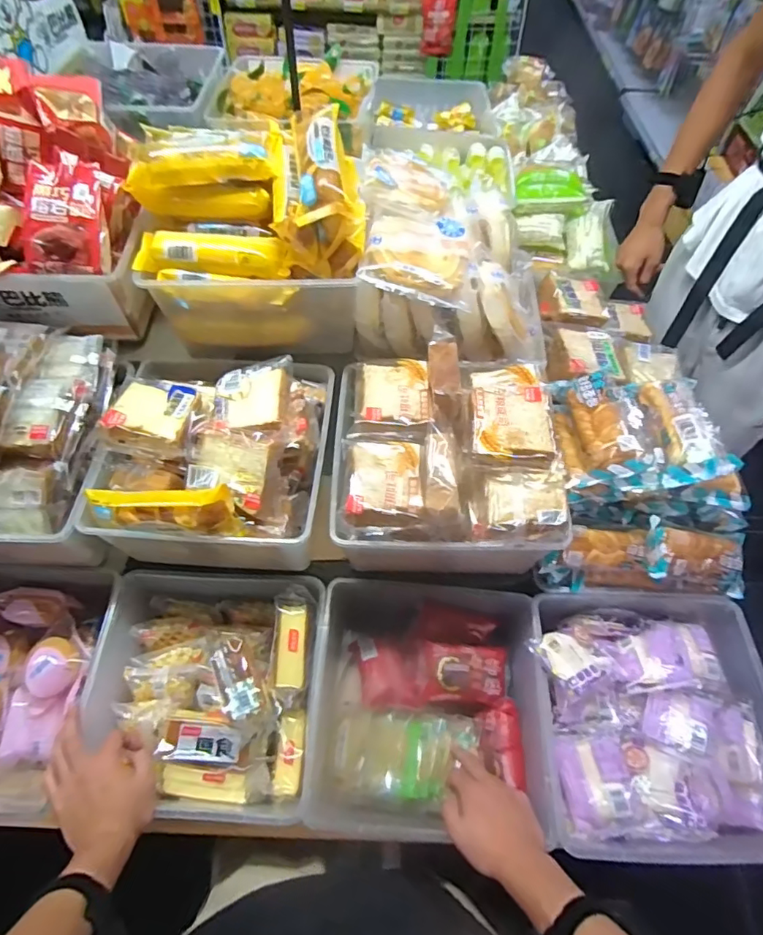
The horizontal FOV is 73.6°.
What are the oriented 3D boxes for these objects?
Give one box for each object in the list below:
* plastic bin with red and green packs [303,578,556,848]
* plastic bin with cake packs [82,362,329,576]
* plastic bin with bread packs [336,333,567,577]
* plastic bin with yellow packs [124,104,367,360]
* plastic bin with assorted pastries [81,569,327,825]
[{"bbox_3d":[0.064,0.327,0.718,0.293,0.134,0.309,4,57,1],"label":"plastic bin with red and green packs"},{"bbox_3d":[-0.226,-0.027,0.713,0.296,0.151,0.291,7,57,3],"label":"plastic bin with cake packs"},{"bbox_3d":[0.084,-0.011,0.707,0.286,0.183,0.274,2,57,0],"label":"plastic bin with bread packs"},{"bbox_3d":[-0.179,-0.326,0.724,0.299,0.245,0.218,6,57,3],"label":"plastic bin with yellow packs"},{"bbox_3d":[-0.234,0.300,0.703,0.292,0.106,0.294,3,57,0],"label":"plastic bin with assorted pastries"}]

